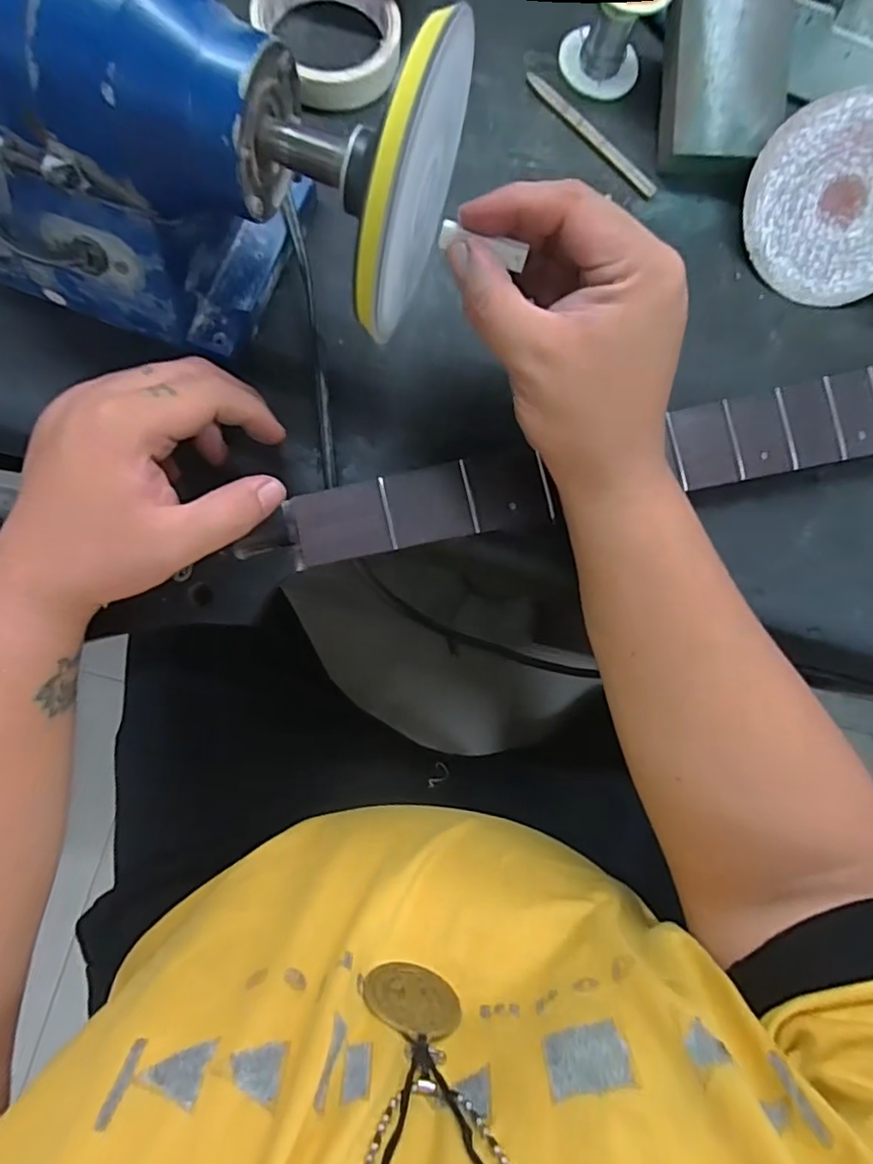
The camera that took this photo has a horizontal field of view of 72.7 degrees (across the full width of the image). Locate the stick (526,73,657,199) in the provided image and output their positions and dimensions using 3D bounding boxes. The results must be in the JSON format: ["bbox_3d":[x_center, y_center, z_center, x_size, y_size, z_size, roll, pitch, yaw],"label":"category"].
[{"bbox_3d":[0.100,-0.292,0.388,0.011,0.004,0.115,-42,87,-4],"label":"stick"}]

